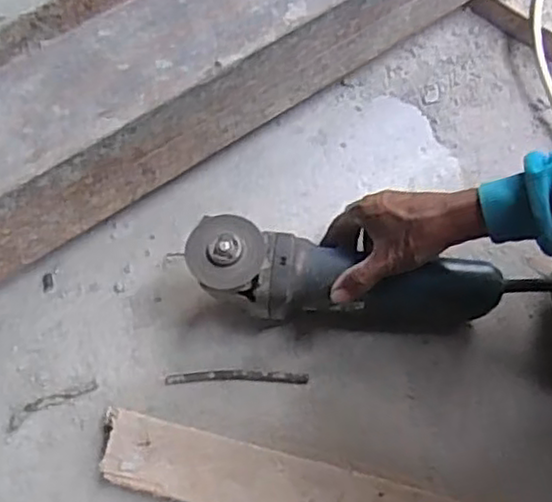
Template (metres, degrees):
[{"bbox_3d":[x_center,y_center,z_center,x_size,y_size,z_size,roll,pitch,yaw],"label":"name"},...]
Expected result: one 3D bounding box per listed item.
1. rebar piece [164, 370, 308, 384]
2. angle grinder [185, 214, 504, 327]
[{"bbox_3d":[-0.037,0.116,0.641,0.130,0.004,0.012,0,65,2],"label":"rebar piece"},{"bbox_3d":[0.057,0.027,0.627,0.270,0.067,0.071,9,65,-6],"label":"angle grinder"}]

